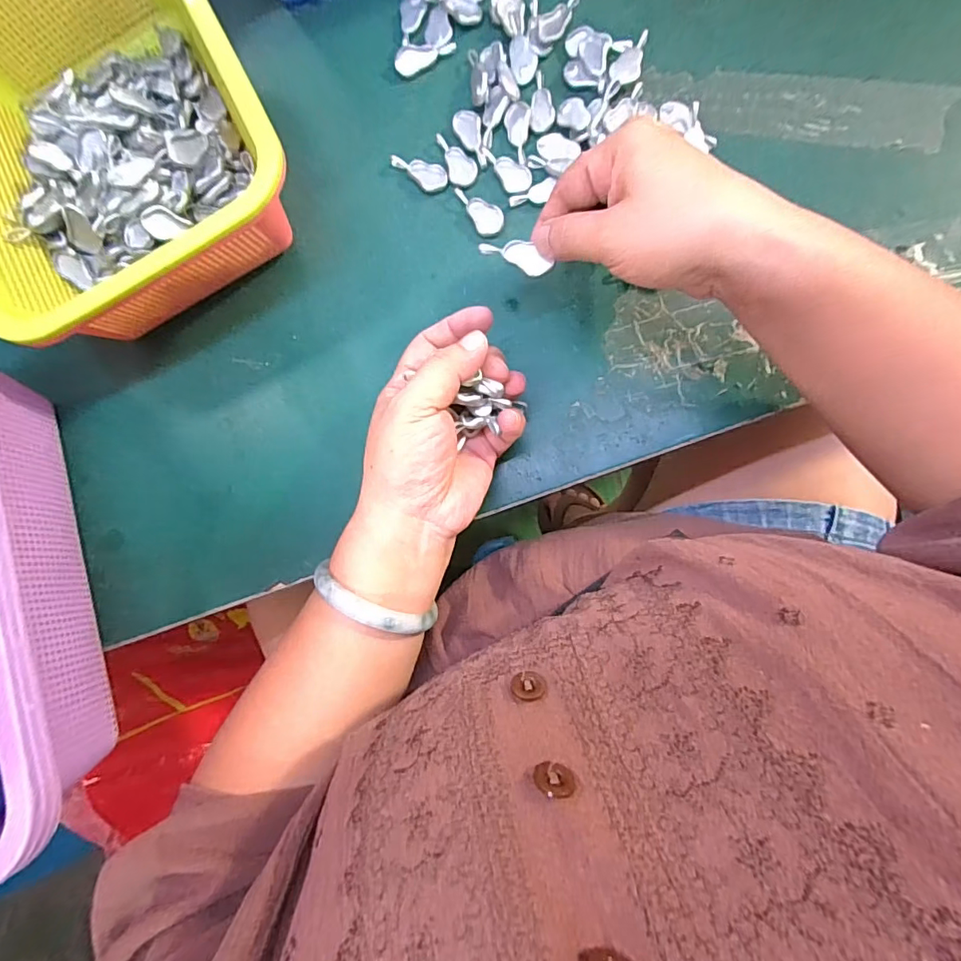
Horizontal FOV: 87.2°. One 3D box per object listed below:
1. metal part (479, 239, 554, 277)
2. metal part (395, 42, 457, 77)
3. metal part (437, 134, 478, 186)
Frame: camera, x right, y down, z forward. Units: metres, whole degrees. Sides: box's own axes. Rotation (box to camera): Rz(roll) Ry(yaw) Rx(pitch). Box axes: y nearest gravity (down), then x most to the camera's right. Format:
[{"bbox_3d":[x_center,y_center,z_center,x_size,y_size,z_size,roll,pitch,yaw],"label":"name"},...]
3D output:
[{"bbox_3d":[0.020,-0.124,0.278,0.040,0.004,0.015,22,88,3],"label":"metal part"},{"bbox_3d":[-0.038,-0.290,0.346,0.041,0.005,0.017,-3,85,7],"label":"metal part"},{"bbox_3d":[-0.015,-0.214,0.333,0.019,0.004,0.041,-17,83,6],"label":"metal part"}]

